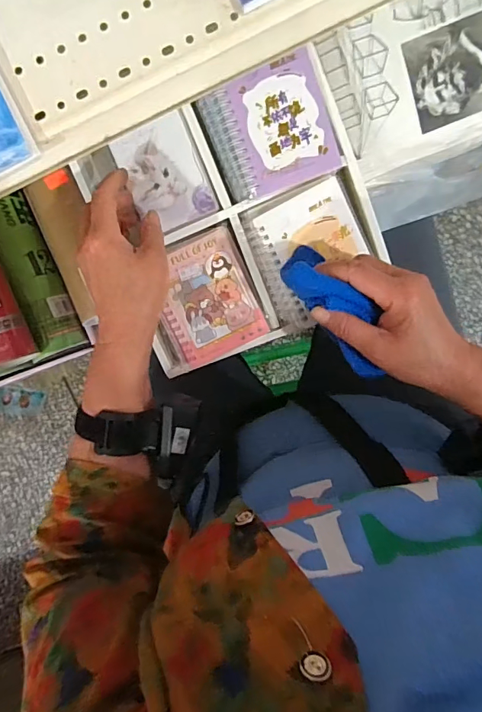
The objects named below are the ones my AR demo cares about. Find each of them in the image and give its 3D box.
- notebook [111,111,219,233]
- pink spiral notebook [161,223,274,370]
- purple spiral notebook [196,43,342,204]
[{"bbox_3d":[-0.072,-0.172,0.430,0.074,0.013,0.096,-22,95,4],"label":"notebook"},{"bbox_3d":[-0.034,-0.058,0.448,0.096,0.009,0.113,-25,95,4],"label":"pink spiral notebook"},{"bbox_3d":[0.028,-0.204,0.413,0.107,0.026,0.102,-21,95,3],"label":"purple spiral notebook"}]

